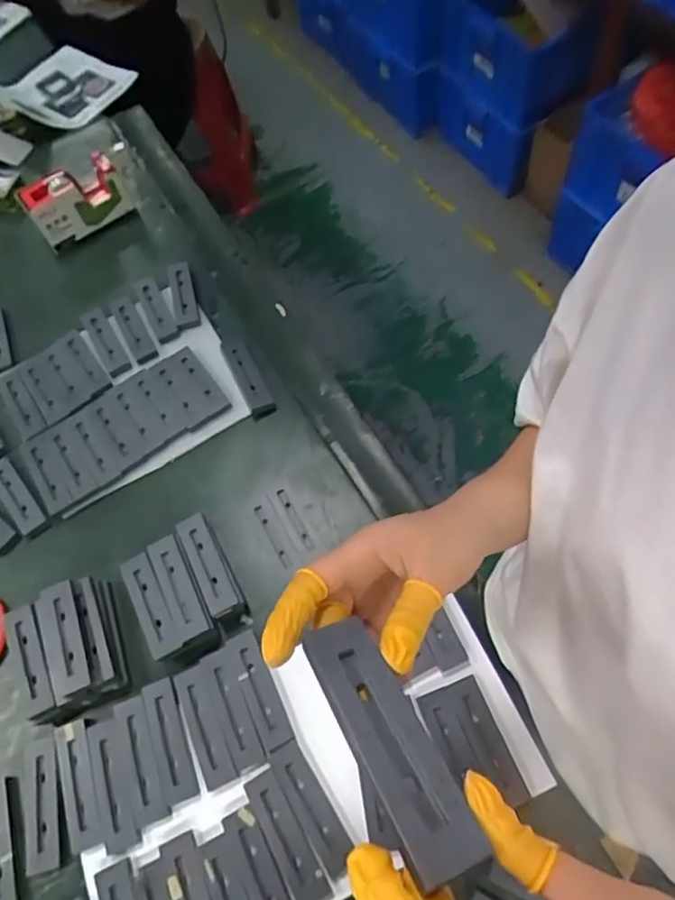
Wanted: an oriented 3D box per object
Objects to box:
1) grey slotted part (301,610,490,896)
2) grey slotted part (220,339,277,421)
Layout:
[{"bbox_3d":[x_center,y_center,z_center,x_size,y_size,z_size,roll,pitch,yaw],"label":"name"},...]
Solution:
[{"bbox_3d":[0.023,0.120,0.255,0.036,0.012,0.106,-7,37,-27],"label":"grey slotted part"},{"bbox_3d":[-0.109,-0.089,0.745,0.032,0.018,0.114,-25,64,-7],"label":"grey slotted part"}]

